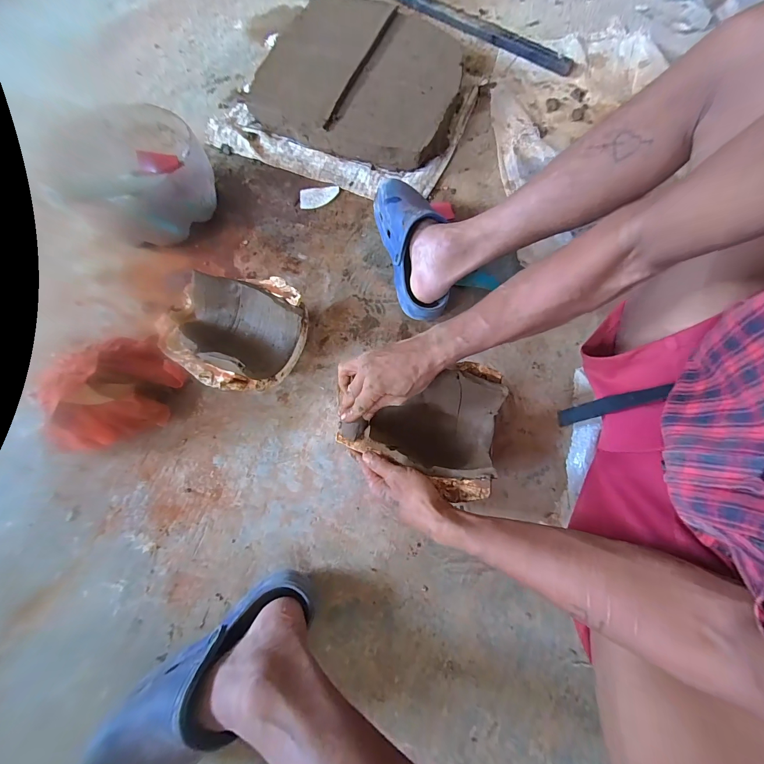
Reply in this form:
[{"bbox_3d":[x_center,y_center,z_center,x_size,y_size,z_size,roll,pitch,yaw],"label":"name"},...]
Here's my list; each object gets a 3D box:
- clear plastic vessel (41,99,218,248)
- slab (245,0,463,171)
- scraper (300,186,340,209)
[{"bbox_3d":[-0.448,-0.393,0.631,0.213,0.124,0.239,-29,73,-8],"label":"clear plastic vessel"},{"bbox_3d":[-0.031,-0.661,0.714,0.400,0.112,0.356,22,74,9],"label":"slab"},{"bbox_3d":[-0.132,-0.391,0.683,0.086,0.009,0.046,-20,72,-5],"label":"scraper"}]

